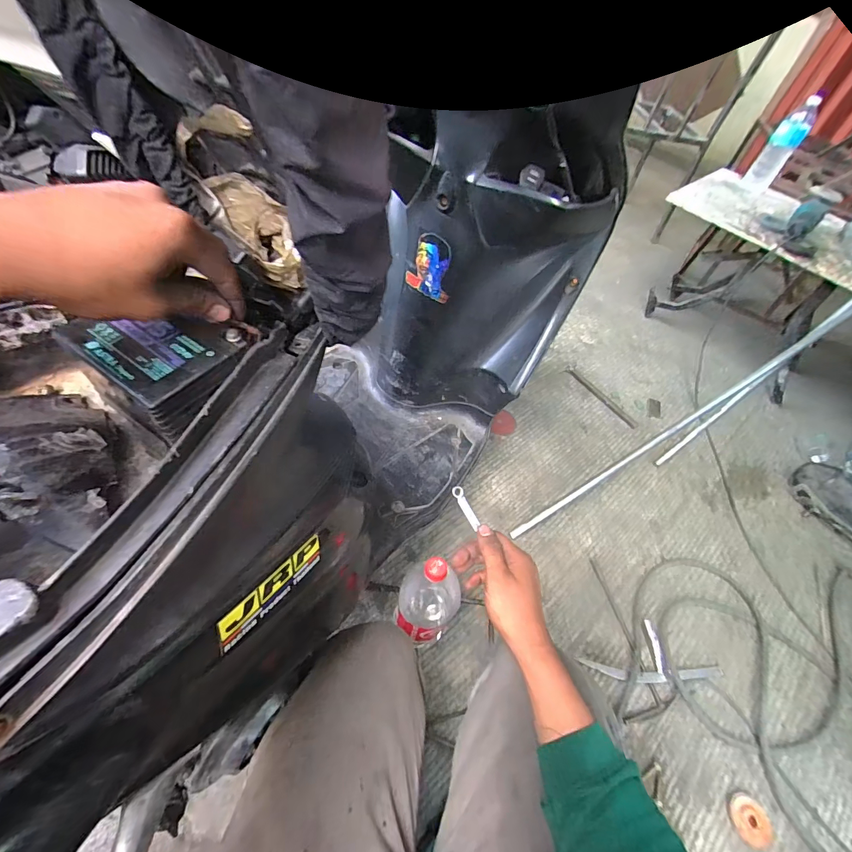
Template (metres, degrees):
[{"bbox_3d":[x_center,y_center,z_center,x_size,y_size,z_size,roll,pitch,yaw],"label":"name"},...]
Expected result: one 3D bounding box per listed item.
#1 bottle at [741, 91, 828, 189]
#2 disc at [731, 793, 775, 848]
[{"bbox_3d":[1.101,-0.865,1.251,0.083,0.269,0.087,36,53,17],"label":"bottle"},{"bbox_3d":[0.562,0.676,0.690,0.063,0.017,0.065,6,51,-7],"label":"disc"}]

